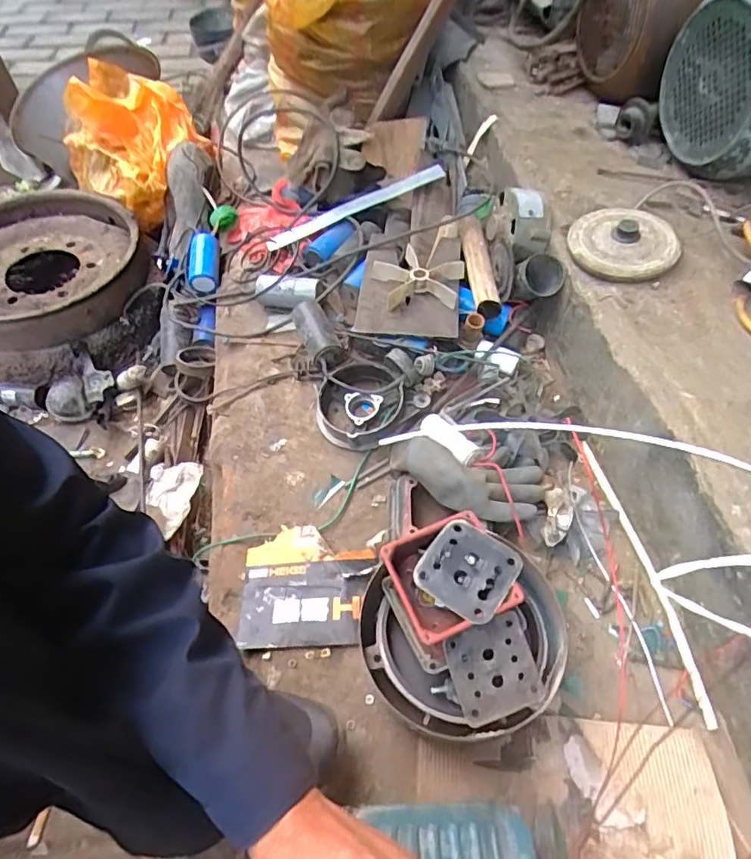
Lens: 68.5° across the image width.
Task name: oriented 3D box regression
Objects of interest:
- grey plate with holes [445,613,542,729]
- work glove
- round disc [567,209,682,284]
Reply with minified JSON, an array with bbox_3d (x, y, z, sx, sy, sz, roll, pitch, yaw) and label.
[{"bbox_3d":[0.107,0.217,0.504,0.077,0.008,0.079,-13,73,-12],"label":"grey plate with holes"},{"bbox_3d":[0.108,0.055,0.665,0.189,0.050,0.097,12,53,9],"label":"work glove"},{"bbox_3d":[0.342,-0.258,0.747,0.126,0.037,0.130,0,52,0],"label":"round disc"}]

